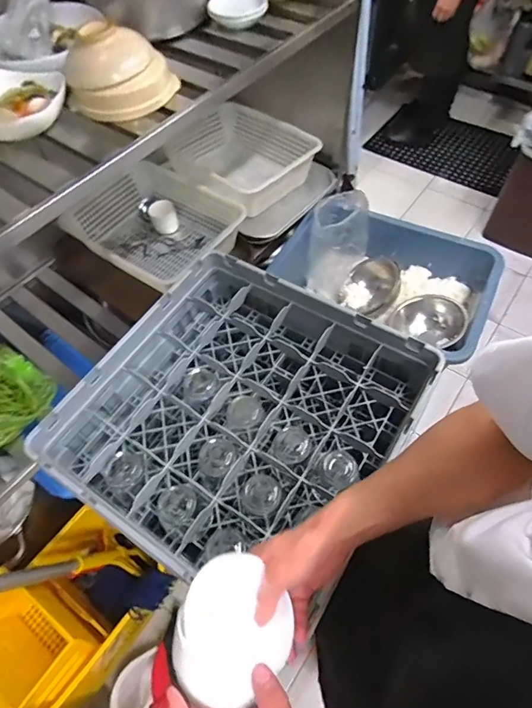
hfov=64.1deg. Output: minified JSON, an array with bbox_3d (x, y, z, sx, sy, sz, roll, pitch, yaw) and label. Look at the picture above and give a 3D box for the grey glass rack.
[{"bbox_3d":[-0.041,0.105,0.736,0.497,0.146,0.494,25,64,17],"label":"grey glass rack"}]

